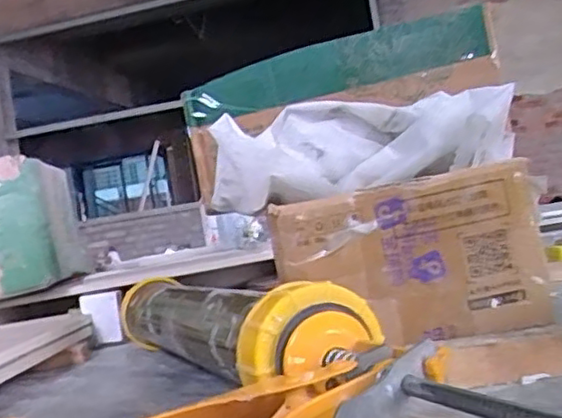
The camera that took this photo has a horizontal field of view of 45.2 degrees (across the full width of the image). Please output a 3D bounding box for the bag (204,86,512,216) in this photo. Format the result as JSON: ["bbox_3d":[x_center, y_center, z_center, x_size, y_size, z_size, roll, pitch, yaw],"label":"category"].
[{"bbox_3d":[0.051,-0.042,0.444,0.202,0.059,0.044,-8,-1,6],"label":"bag"}]

